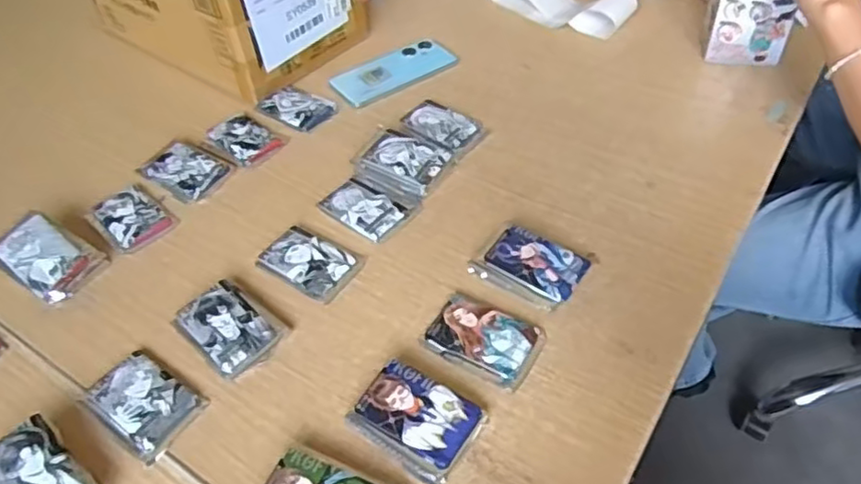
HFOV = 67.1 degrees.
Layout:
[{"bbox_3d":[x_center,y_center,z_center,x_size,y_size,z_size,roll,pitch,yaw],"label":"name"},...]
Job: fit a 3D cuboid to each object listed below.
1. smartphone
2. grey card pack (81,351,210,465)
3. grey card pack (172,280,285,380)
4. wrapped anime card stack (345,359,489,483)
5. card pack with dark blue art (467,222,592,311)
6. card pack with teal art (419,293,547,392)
[{"bbox_3d":[-0.052,-0.229,0.854,0.162,0.010,0.088,-29,51,-21],"label":"smartphone"},{"bbox_3d":[-0.235,0.131,0.529,0.092,0.011,0.061,25,53,26],"label":"grey card pack"},{"bbox_3d":[-0.177,0.074,0.569,0.083,0.019,0.061,32,56,30],"label":"grey card pack"},{"bbox_3d":[-0.012,0.135,0.497,0.088,0.020,0.065,26,54,26],"label":"wrapped anime card stack"},{"bbox_3d":[0.090,0.021,0.594,0.092,0.021,0.068,24,53,25],"label":"card pack with dark blue art"},{"bbox_3d":[0.044,0.079,0.551,0.093,0.011,0.065,23,53,24],"label":"card pack with teal art"}]

